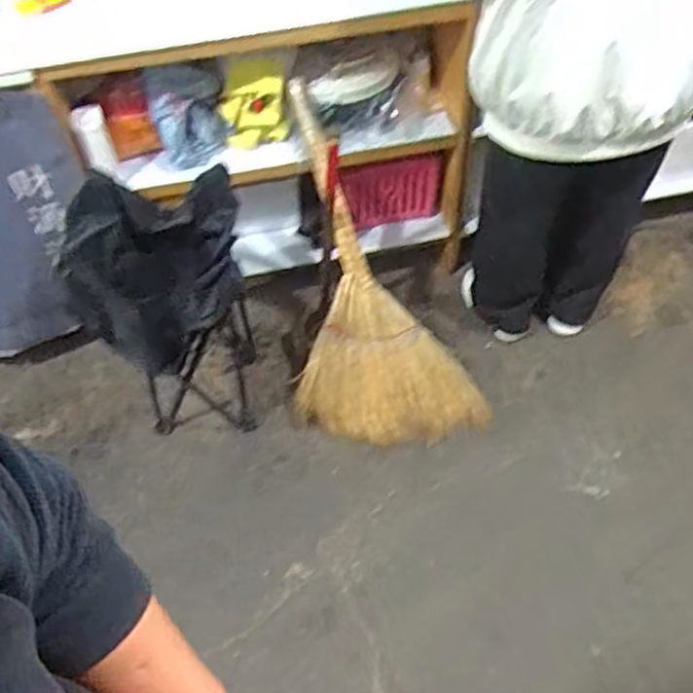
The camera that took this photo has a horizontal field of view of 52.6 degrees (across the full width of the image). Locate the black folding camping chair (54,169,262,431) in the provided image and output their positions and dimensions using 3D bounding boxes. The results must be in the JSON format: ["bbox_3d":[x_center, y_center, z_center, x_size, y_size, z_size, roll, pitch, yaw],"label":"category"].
[{"bbox_3d":[-0.379,-0.065,1.570,0.355,0.562,0.319,-12,55,-6],"label":"black folding camping chair"}]

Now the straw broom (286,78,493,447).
[{"bbox_3d":[-0.006,-0.139,1.618,0.399,0.868,0.160,-27,15,-16],"label":"straw broom"}]

